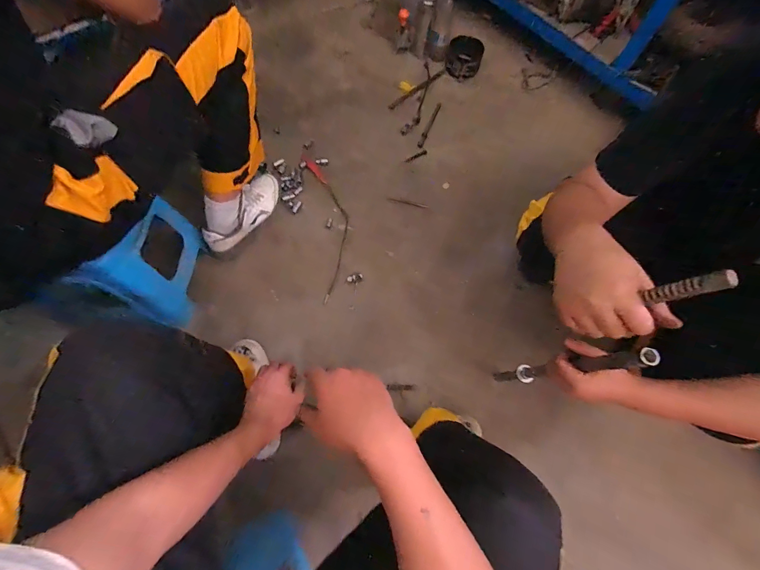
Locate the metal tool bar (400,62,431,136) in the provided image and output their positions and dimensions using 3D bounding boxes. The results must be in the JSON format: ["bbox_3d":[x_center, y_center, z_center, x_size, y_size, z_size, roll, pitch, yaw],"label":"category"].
[{"bbox_3d":[0.145,-0.678,1.307,0.058,0.025,0.346,17,68,5],"label":"metal tool bar"}]

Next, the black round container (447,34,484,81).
[{"bbox_3d":[0.315,-0.847,1.327,0.133,0.080,0.125,10,68,2],"label":"black round container"}]

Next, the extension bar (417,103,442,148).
[{"bbox_3d":[0.176,-0.569,1.283,0.020,0.025,0.204,21,69,7],"label":"extension bar"}]

